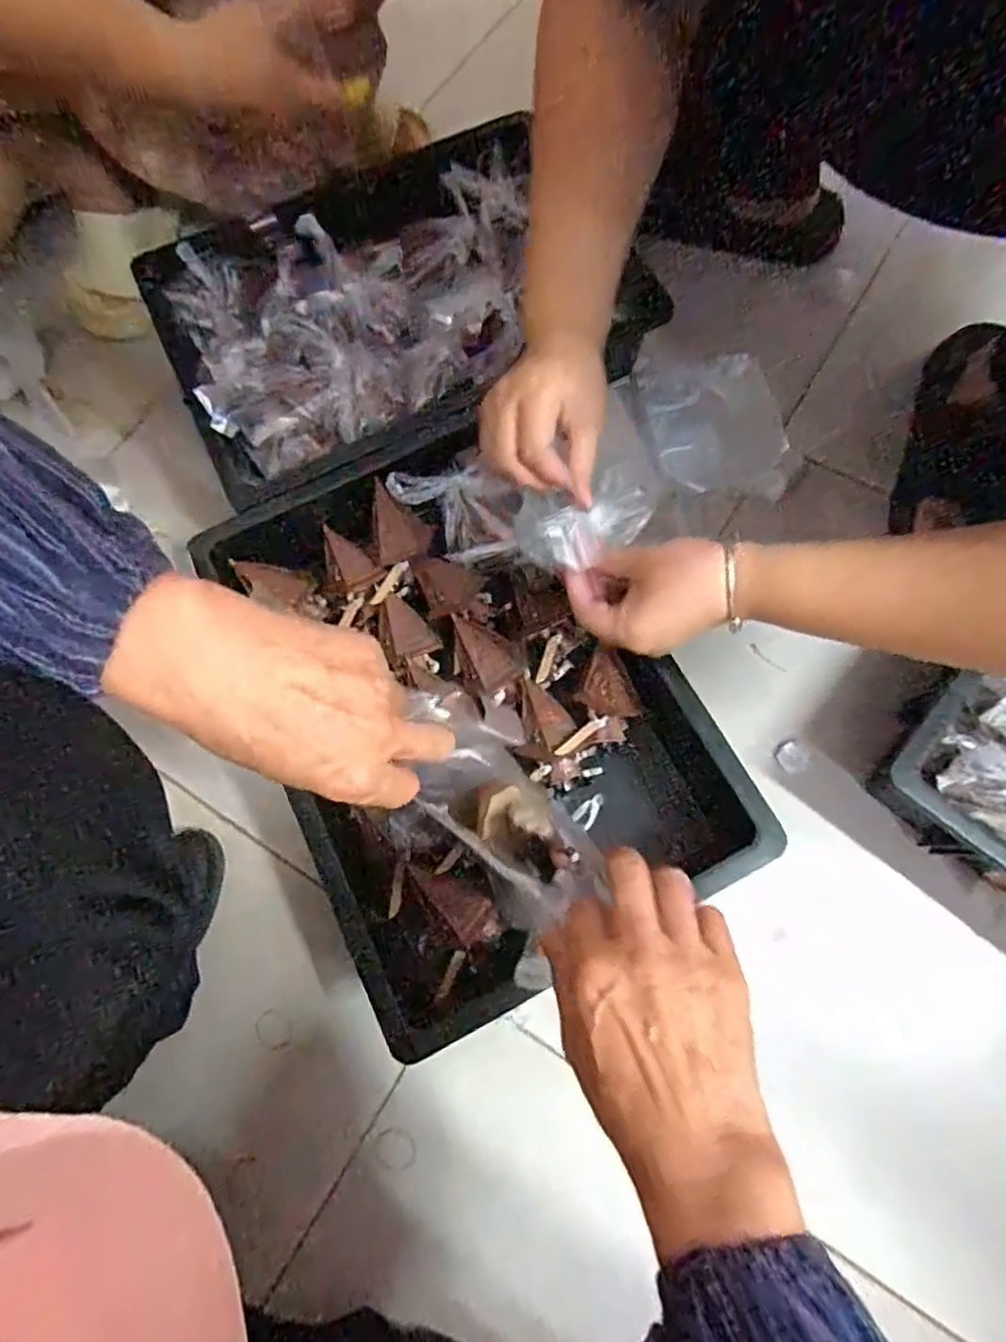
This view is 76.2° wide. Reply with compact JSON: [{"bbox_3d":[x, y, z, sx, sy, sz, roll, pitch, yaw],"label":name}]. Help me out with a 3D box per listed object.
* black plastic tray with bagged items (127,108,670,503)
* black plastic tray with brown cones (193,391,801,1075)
[{"bbox_3d":[-0.125,-0.367,0.643,0.429,0.085,0.267,-23,74,-5],"label":"black plastic tray with bagged items"},{"bbox_3d":[-0.035,0.011,0.563,0.337,0.100,0.437,-25,74,-5],"label":"black plastic tray with brown cones"}]

